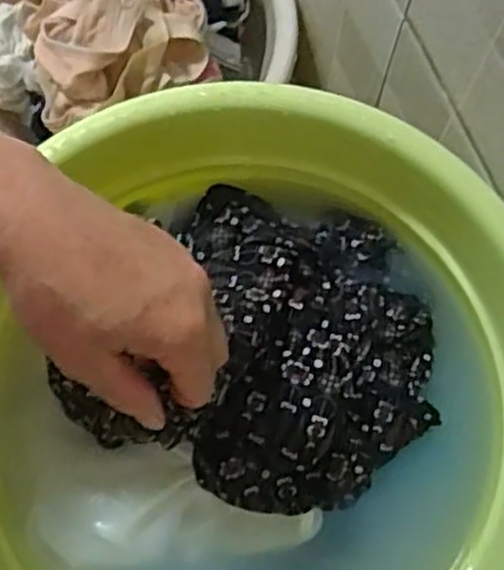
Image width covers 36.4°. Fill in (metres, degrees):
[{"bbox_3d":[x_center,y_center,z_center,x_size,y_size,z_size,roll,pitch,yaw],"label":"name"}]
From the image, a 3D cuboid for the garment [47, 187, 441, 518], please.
[{"bbox_3d":[0.015,0.026,0.435,0.186,0.114,0.188,21,77,7],"label":"garment"}]

